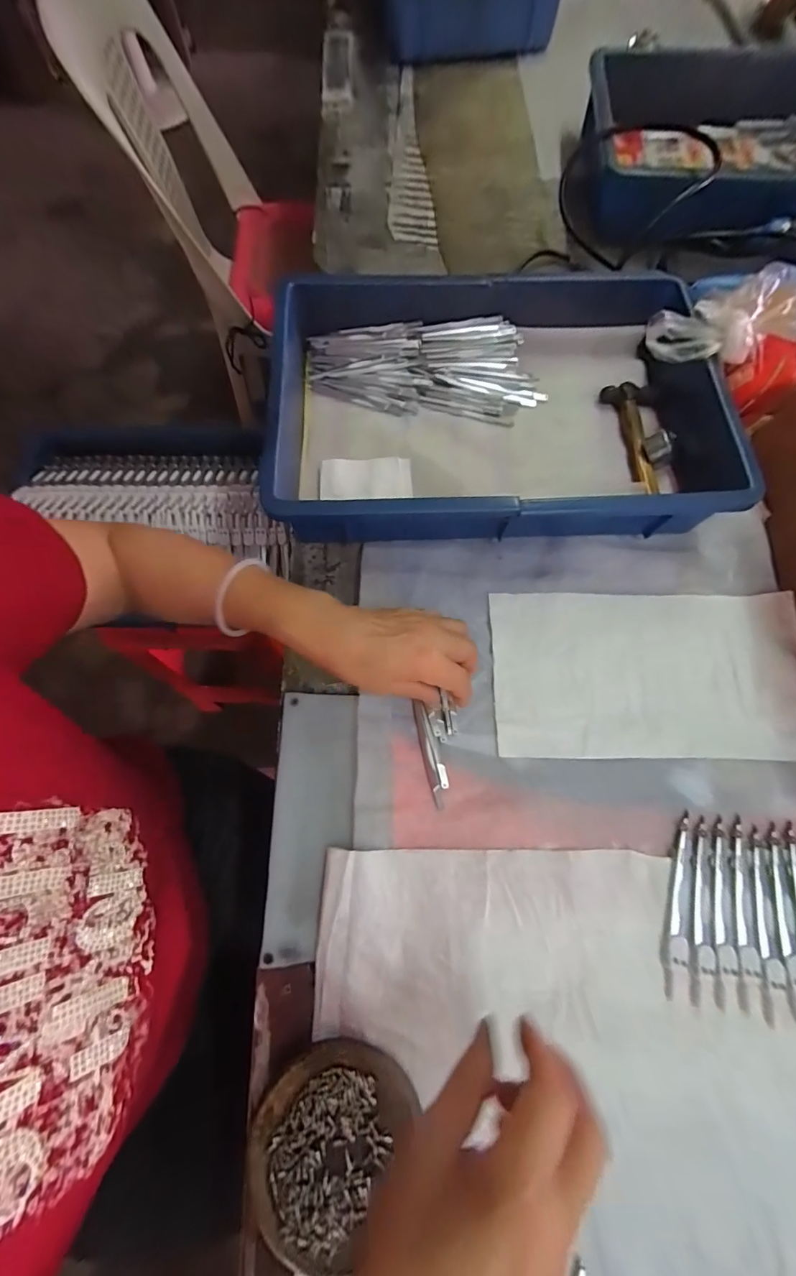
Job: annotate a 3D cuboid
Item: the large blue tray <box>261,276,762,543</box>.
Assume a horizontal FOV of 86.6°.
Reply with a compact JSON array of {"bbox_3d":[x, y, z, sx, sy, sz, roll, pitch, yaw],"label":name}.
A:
[{"bbox_3d":[0.098,-0.229,0.429,0.434,0.075,0.287,-3,71,-1],"label":"large blue tray"}]

